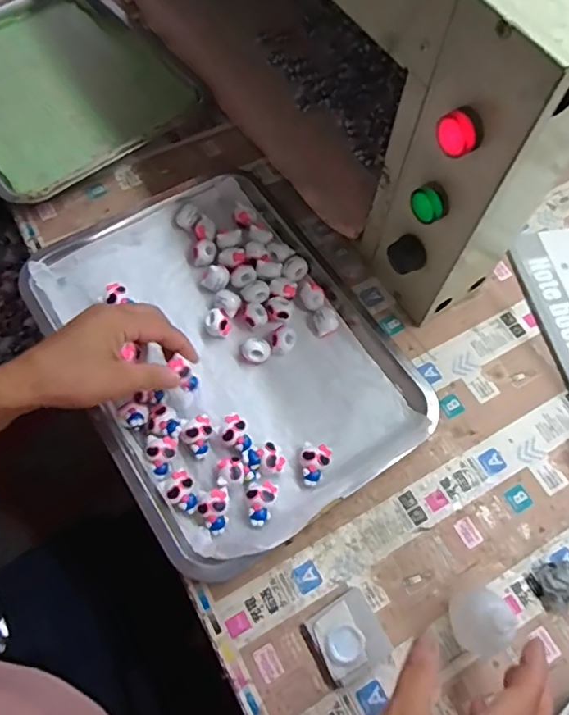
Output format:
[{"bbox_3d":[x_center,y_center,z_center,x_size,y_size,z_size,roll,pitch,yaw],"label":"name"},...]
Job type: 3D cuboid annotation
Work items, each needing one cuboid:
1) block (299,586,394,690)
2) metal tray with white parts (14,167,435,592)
[{"bbox_3d":[0.047,0.214,0.413,0.055,0.013,0.053,-26,69,-13],"label":"block"},{"bbox_3d":[-0.052,-0.014,0.502,0.268,0.027,0.346,-32,70,-13],"label":"metal tray with white parts"}]

